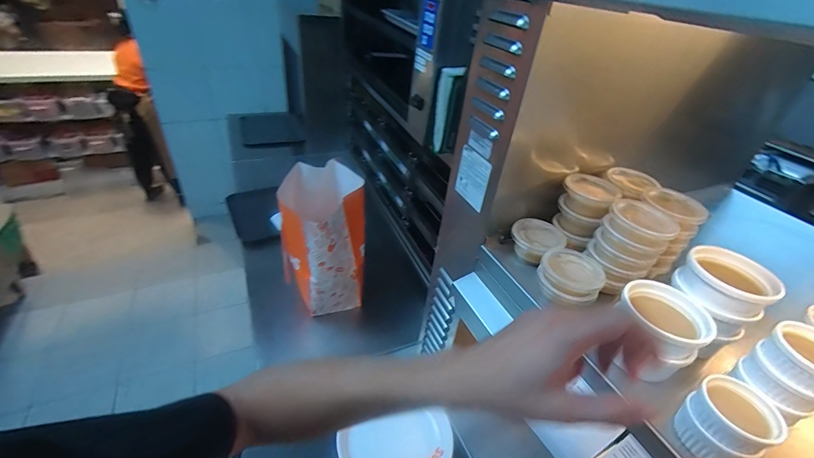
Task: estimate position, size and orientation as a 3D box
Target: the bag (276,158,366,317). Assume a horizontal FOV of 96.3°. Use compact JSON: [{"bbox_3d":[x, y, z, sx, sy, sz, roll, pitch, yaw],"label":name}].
[{"bbox_3d":[-0.218,0.024,0.953,0.207,0.302,0.266,-5,38,-14],"label":"bag"}]

